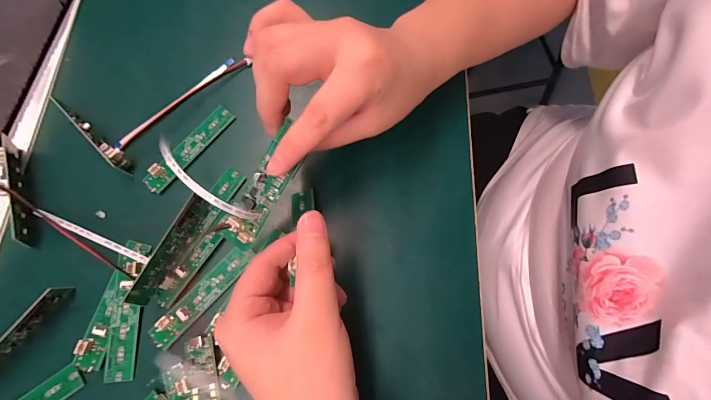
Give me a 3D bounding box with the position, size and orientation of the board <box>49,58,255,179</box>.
[{"bbox_3d":[-0.157,-0.090,0.266,0.066,0.024,0.130,39,78,10],"label":"board"}]

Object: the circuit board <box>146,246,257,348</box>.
[{"bbox_3d":[-0.104,0.064,0.228,0.019,0.006,0.081,41,78,11],"label":"circuit board"}]

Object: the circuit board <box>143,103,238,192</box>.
[{"bbox_3d":[-0.130,-0.042,0.259,0.019,0.009,0.083,36,77,10],"label":"circuit board"}]

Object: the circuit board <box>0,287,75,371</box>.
[{"bbox_3d":[-0.219,0.090,0.211,0.008,0.022,0.078,36,77,10],"label":"circuit board"}]

